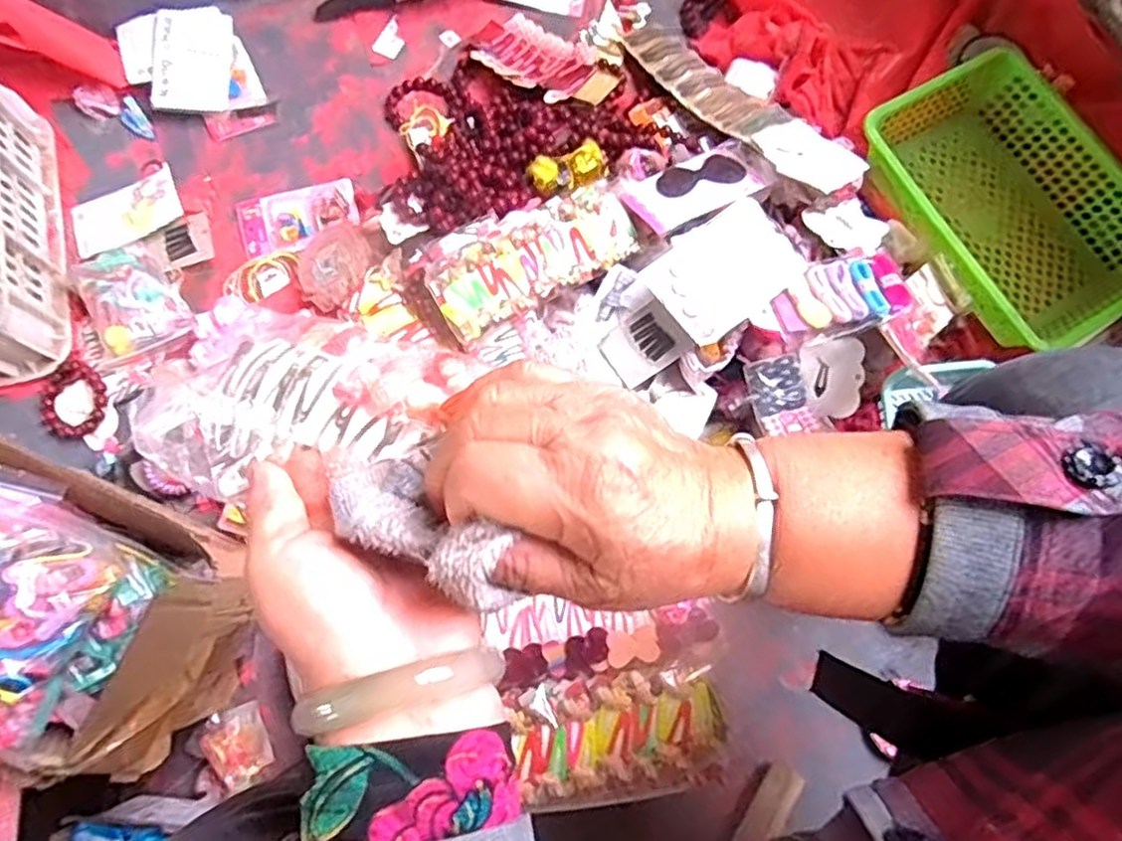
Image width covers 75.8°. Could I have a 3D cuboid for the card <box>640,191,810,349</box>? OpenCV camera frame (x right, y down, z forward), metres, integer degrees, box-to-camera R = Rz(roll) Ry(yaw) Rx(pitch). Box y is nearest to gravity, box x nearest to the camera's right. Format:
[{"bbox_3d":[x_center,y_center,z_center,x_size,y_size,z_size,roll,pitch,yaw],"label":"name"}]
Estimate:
[{"bbox_3d":[0.164,-0.150,0.713,0.150,0.008,0.103,-33,77,-13],"label":"card"}]

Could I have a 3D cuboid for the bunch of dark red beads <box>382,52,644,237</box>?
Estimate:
[{"bbox_3d":[-0.058,-0.343,0.846,0.288,0.082,0.252,-9,76,-3],"label":"bunch of dark red beads"}]

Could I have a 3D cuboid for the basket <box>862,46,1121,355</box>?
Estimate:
[{"bbox_3d":[0.511,-0.247,0.822,0.235,0.084,0.323,-29,78,-8],"label":"basket"}]

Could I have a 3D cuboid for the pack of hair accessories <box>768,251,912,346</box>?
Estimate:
[{"bbox_3d":[0.270,-0.123,0.700,0.127,0.016,0.071,-15,77,-4],"label":"pack of hair accessories"}]

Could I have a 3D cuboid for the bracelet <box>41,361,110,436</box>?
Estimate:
[{"bbox_3d":[-0.530,-0.021,0.784,0.082,0.015,0.077,-1,86,15],"label":"bracelet"}]

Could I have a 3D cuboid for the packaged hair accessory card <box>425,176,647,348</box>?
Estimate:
[{"bbox_3d":[-0.029,-0.168,0.754,0.215,0.034,0.094,-29,78,-8],"label":"packaged hair accessory card"}]

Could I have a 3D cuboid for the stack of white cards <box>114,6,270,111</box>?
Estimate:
[{"bbox_3d":[-0.454,-0.439,0.880,0.143,0.023,0.139,-17,82,-12],"label":"stack of white cards"}]

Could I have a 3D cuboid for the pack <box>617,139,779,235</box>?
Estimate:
[{"bbox_3d":[0.143,-0.246,0.753,0.150,0.015,0.082,-25,58,-11],"label":"pack"}]

